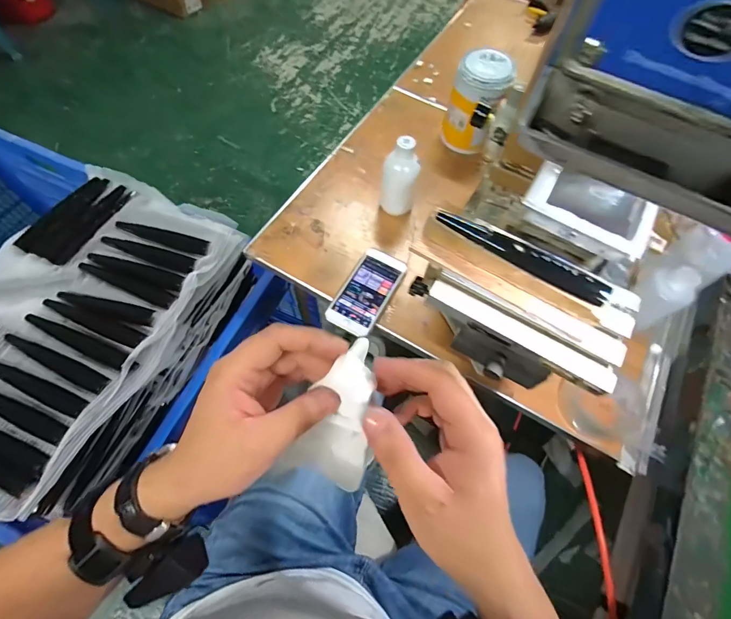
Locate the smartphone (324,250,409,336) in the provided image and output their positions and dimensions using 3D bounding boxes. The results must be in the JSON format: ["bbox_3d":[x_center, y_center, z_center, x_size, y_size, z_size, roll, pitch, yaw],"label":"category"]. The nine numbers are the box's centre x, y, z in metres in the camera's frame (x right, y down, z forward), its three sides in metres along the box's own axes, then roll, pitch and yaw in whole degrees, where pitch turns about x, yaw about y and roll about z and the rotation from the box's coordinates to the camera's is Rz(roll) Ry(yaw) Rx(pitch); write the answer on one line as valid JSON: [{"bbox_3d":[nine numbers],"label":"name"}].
[{"bbox_3d":[0.003,-0.029,0.619,0.080,0.011,0.157,26,63,9],"label":"smartphone"}]

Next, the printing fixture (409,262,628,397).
[{"bbox_3d":[0.149,0.030,0.407,0.204,0.077,0.070,27,66,11],"label":"printing fixture"}]

